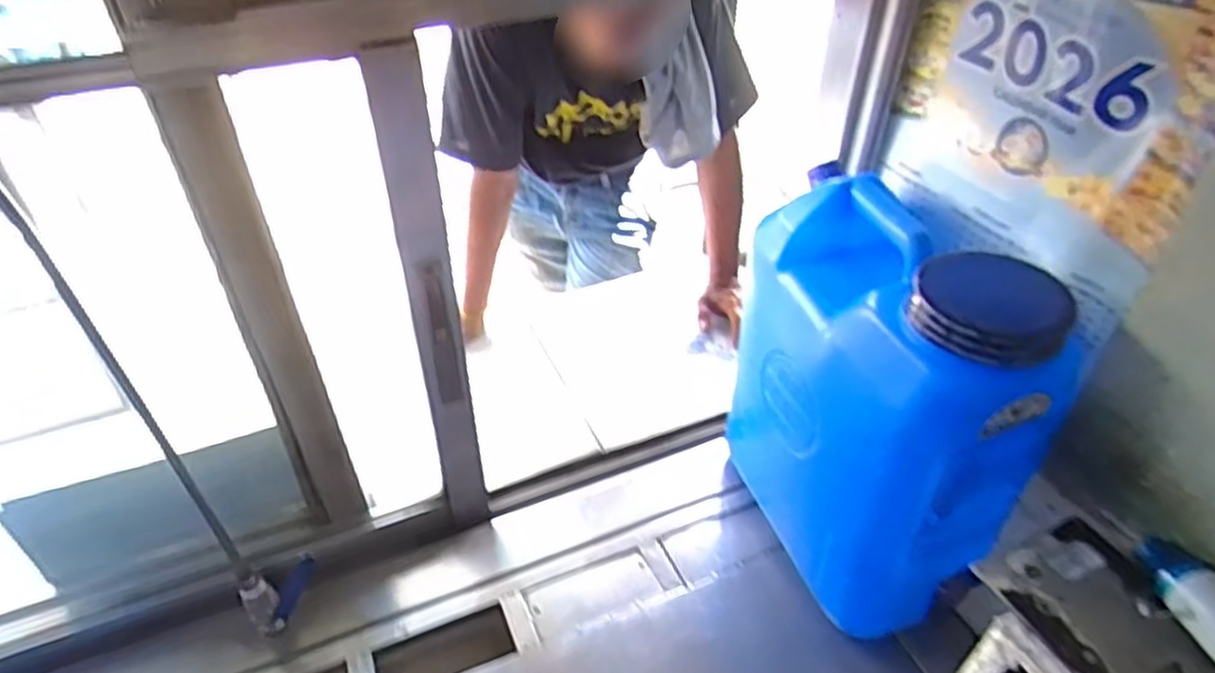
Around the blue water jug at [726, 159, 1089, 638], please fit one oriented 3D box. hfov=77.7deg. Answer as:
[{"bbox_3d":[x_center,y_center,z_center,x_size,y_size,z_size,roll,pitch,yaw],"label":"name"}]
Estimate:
[{"bbox_3d":[0.255,0.069,0.780,0.154,0.393,0.315,-19,44,-20],"label":"blue water jug"}]

